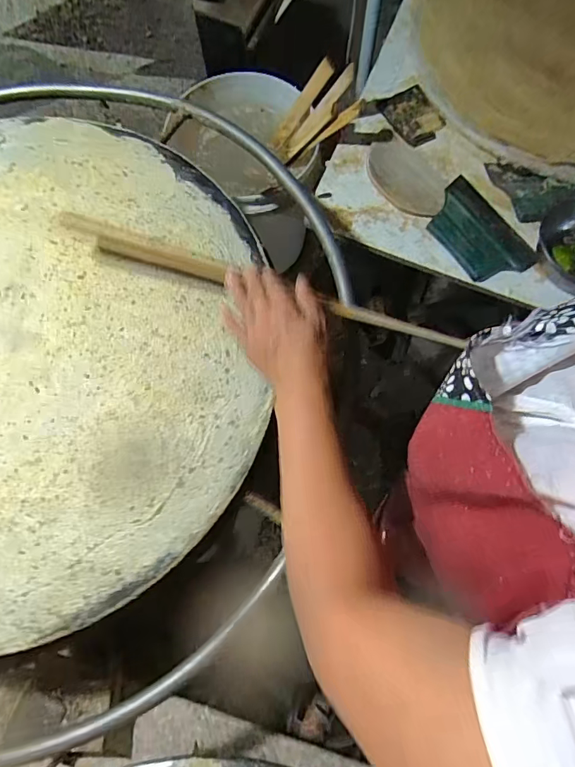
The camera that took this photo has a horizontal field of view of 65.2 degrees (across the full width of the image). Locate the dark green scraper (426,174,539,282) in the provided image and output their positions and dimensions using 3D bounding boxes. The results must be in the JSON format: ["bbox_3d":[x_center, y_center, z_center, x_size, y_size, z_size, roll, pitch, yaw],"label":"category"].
[{"bbox_3d":[0.315,-0.251,0.753,0.120,0.012,0.187,-35,77,-10],"label":"dark green scraper"}]

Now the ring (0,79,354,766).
[{"bbox_3d":[-0.356,-0.046,0.540,0.780,0.053,0.814,21,75,5],"label":"ring"}]

